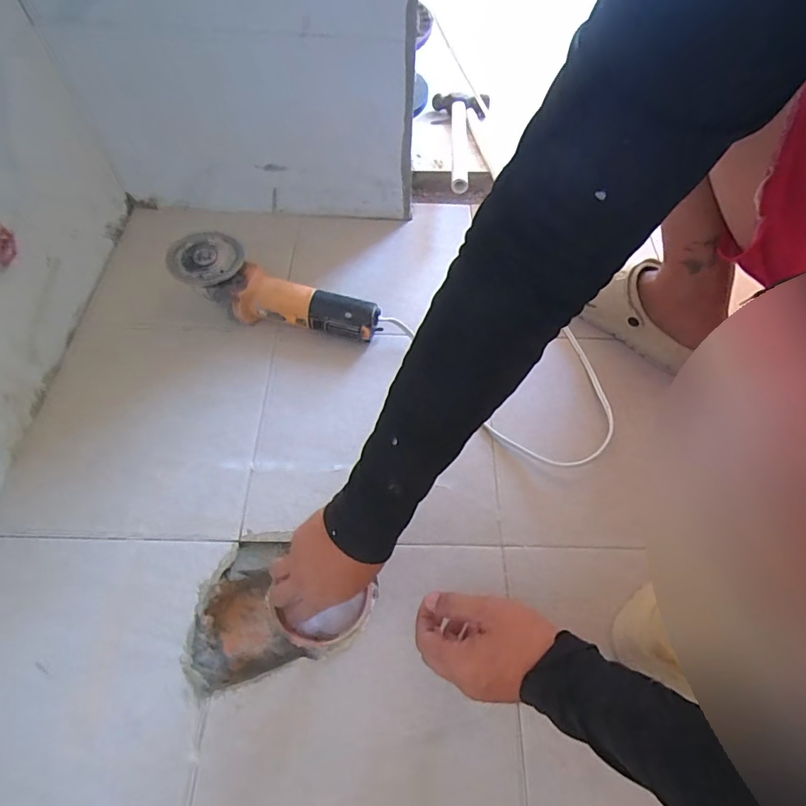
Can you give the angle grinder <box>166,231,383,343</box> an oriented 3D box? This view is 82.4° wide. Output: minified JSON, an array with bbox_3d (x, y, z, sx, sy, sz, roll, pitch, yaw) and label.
[{"bbox_3d":[-0.175,-0.147,0.648,0.277,0.089,0.081,19,59,-8],"label":"angle grinder"}]

